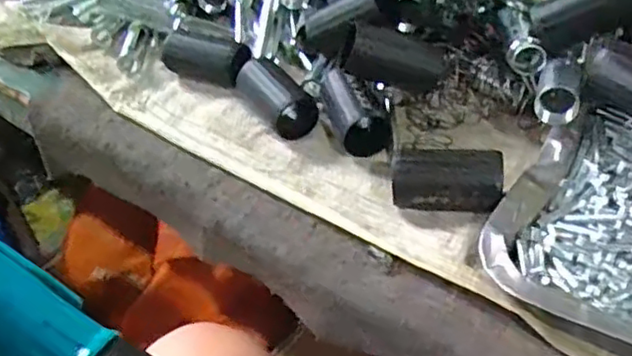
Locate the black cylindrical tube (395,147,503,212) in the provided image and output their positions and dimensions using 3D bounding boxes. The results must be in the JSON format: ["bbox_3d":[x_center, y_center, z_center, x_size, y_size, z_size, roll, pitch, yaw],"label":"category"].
[{"bbox_3d":[0.075,0.003,0.379,0.060,0.034,0.025,-1,44,7],"label":"black cylindrical tube"}]

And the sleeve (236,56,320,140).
[{"bbox_3d":[-0.024,-0.054,0.453,0.034,0.032,0.068,-23,46,-17],"label":"sleeve"}]

